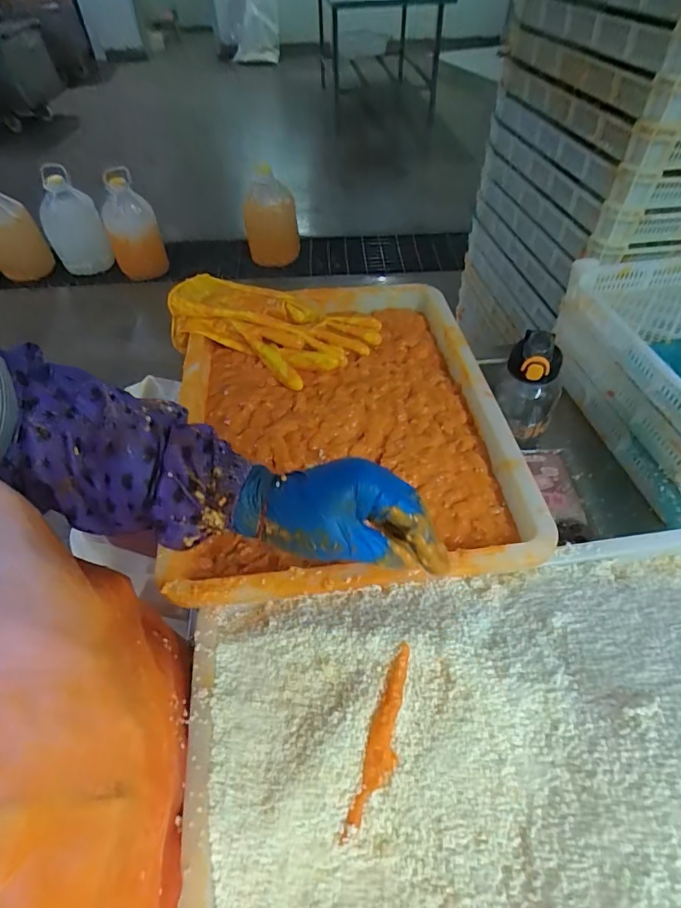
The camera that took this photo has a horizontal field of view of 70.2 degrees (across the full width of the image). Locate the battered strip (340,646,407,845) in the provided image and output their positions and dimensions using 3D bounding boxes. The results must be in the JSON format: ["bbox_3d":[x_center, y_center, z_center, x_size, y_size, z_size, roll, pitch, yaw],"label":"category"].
[{"bbox_3d":[0.031,0.214,0.359,0.023,0.012,0.135,15,80,14],"label":"battered strip"}]

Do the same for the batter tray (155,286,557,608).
[{"bbox_3d":[-0.010,-0.073,0.637,0.420,0.076,0.571,-3,42,-3],"label":"batter tray"}]

